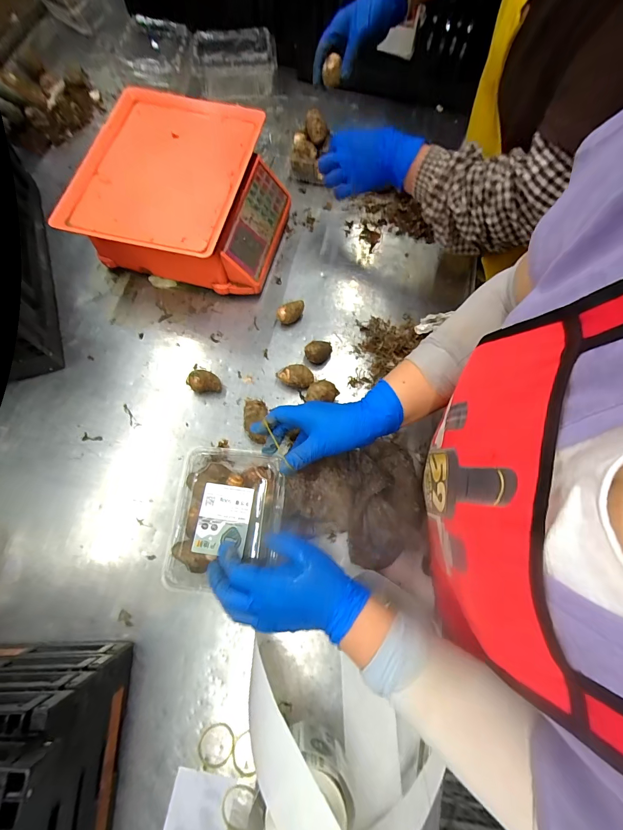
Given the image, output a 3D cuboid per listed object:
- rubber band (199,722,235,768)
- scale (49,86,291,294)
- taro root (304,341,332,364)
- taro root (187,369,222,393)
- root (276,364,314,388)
[{"bbox_3d":[-0.111,0.387,0.406,0.041,0.004,0.043,0,72,-1],"label":"rubber band"},{"bbox_3d":[-0.197,-0.355,0.582,0.284,0.129,0.291,12,72,3],"label":"scale"},{"bbox_3d":[0.011,-0.098,0.557,0.042,0.034,0.032,0,72,-1],"label":"taro root"},{"bbox_3d":[-0.166,-0.051,0.536,0.044,0.030,0.031,-9,72,-4],"label":"taro root"},{"bbox_3d":[-0.025,-0.060,0.543,0.057,0.035,0.031,15,72,4],"label":"root"}]

